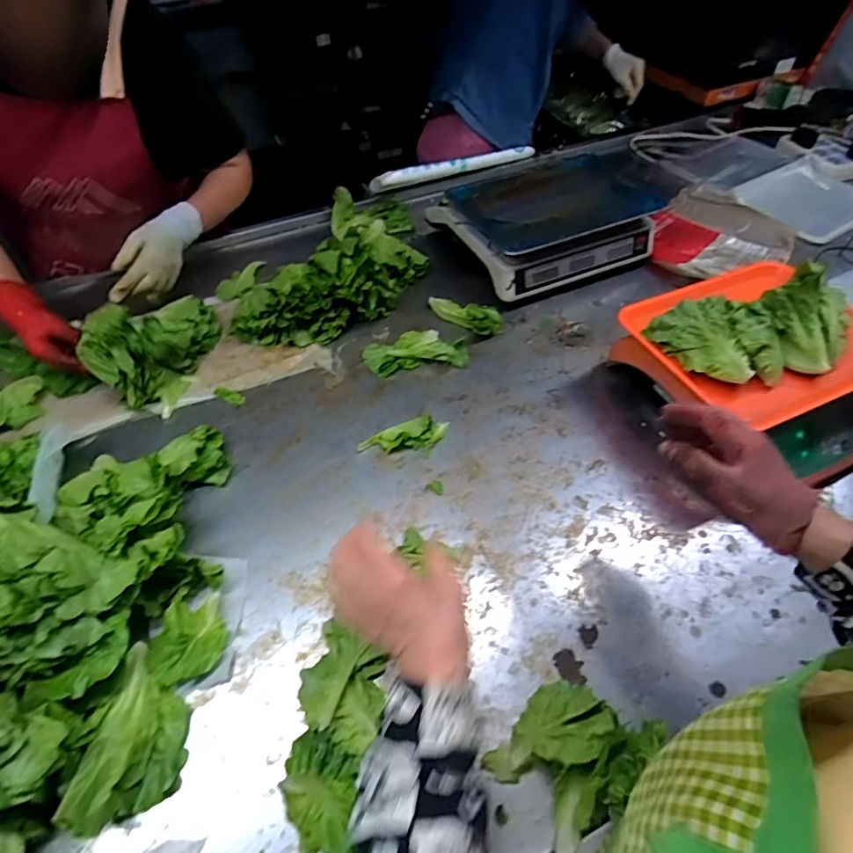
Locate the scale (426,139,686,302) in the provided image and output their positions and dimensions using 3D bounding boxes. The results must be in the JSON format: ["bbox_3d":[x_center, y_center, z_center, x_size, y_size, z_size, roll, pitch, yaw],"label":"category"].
[{"bbox_3d":[0.223,-0.391,0.960,0.348,0.115,0.316,-21,53,-15],"label":"scale"}]

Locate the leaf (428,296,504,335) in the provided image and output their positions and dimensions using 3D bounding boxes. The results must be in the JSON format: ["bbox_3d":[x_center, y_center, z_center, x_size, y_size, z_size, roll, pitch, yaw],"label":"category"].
[{"bbox_3d":[0.066,-0.192,0.839,0.143,0.036,0.051,36,60,28],"label":"leaf"}]

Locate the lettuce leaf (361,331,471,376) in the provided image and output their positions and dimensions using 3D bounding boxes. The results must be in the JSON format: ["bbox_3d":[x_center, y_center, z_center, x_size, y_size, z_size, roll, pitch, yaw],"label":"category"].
[{"bbox_3d":[-0.018,-0.125,0.791,0.158,0.033,0.076,-7,50,-4],"label":"lettuce leaf"}]

